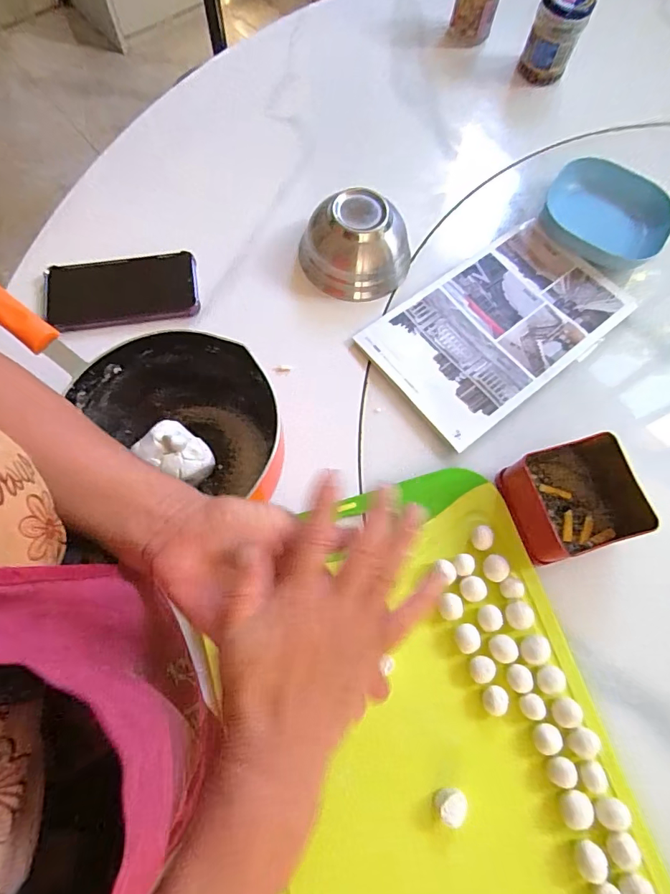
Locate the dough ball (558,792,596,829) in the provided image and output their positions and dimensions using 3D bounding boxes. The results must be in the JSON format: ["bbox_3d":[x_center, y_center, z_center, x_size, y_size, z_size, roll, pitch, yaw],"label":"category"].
[{"bbox_3d":[0.184,0.277,0.357,0.022,0.015,0.023,1,69,-3],"label":"dough ball"}]

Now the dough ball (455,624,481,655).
[{"bbox_3d":[0.111,0.162,0.394,0.019,0.014,0.022,-1,69,-4],"label":"dough ball"}]

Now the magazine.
[{"bbox_3d":[0.178,-0.134,0.505,0.275,0.007,0.161,-36,75,-15],"label":"magazine"}]

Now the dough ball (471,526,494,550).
[{"bbox_3d":[0.133,0.083,0.422,0.017,0.013,0.020,14,69,2],"label":"dough ball"}]

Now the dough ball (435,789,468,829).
[{"bbox_3d":[0.087,0.269,0.352,0.023,0.023,0.020,-35,75,-15],"label":"dough ball"}]

